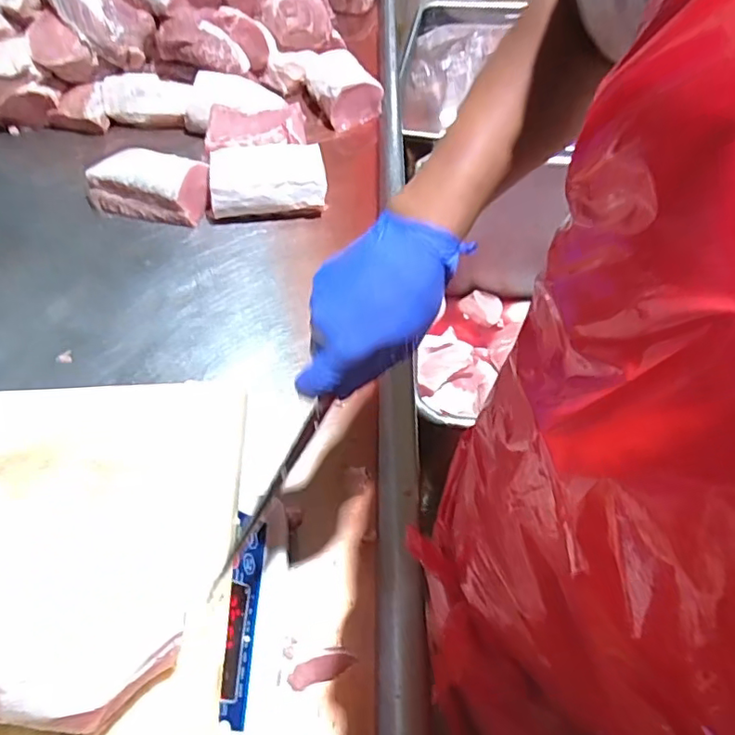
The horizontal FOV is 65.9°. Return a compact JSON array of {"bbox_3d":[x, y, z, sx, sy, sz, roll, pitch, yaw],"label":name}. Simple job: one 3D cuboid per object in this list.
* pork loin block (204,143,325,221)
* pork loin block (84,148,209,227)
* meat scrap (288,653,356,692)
[{"bbox_3d":[-0.158,-0.300,0.909,0.179,0.067,0.114,-3,53,-1],"label":"pork loin block"},{"bbox_3d":[-0.350,-0.296,0.911,0.197,0.060,0.112,11,54,9],"label":"pork loin block"},{"bbox_3d":[-0.041,0.273,0.514,0.061,0.007,0.020,-15,54,-10],"label":"meat scrap"}]

